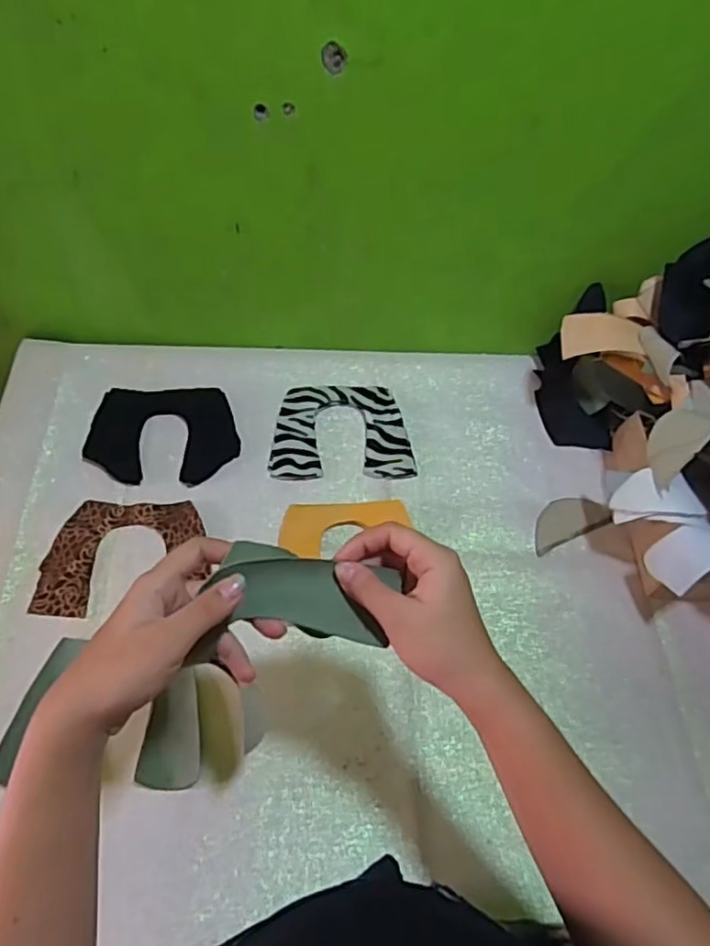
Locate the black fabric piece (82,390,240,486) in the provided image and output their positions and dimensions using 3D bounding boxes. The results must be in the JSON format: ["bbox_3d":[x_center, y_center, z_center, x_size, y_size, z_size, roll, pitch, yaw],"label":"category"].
[{"bbox_3d":[-0.210,-0.043,0.722,0.155,0.010,0.123,-4,59,-7],"label":"black fabric piece"}]

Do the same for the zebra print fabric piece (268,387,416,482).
[{"bbox_3d":[-0.015,-0.047,0.735,0.152,0.005,0.122,-1,61,-5],"label":"zebra print fabric piece"}]

